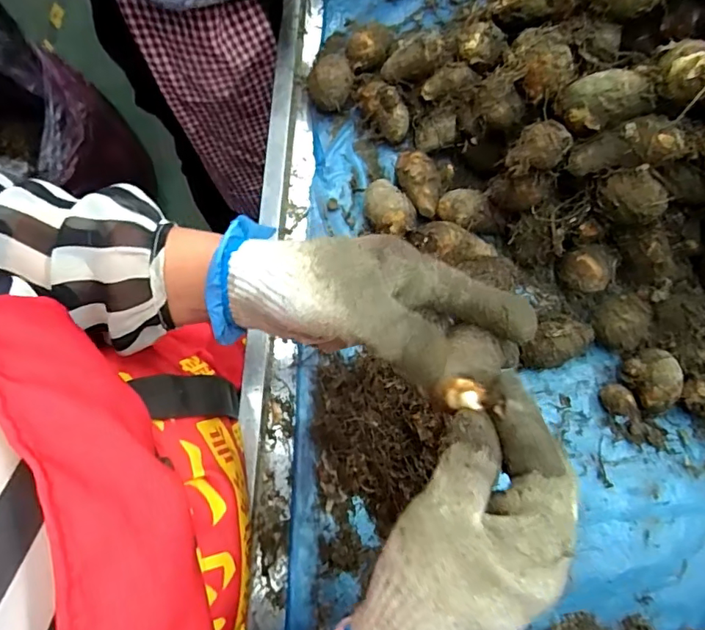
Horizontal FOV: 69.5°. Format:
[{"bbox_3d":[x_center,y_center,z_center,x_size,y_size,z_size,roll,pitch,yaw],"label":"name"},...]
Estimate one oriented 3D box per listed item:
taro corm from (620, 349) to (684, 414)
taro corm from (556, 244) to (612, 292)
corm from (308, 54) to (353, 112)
[{"bbox_3d":[0.260,0.057,0.442,0.041,0.036,0.050,-25,76,-8],"label":"taro corm"},{"bbox_3d":[0.209,-0.038,0.464,0.037,0.034,0.039,-17,75,-6],"label":"taro corm"},{"bbox_3d":[-0.023,-0.235,0.523,0.044,0.045,0.055,0,74,-1],"label":"corm"}]

